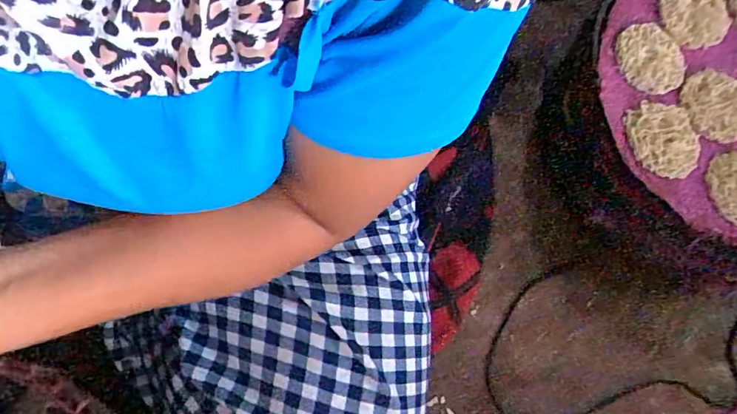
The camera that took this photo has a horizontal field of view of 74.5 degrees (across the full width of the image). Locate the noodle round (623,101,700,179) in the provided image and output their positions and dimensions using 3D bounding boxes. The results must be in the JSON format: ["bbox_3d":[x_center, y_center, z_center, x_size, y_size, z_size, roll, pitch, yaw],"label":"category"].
[{"bbox_3d":[0.290,-0.068,0.475,0.071,0.015,0.080,-22,73,-9],"label":"noodle round"}]

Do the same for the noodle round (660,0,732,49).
[{"bbox_3d":[0.348,-0.202,0.516,0.074,0.016,0.066,22,72,5],"label":"noodle round"}]

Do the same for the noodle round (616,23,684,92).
[{"bbox_3d":[0.291,-0.155,0.497,0.068,0.010,0.075,-42,77,-15],"label":"noodle round"}]

